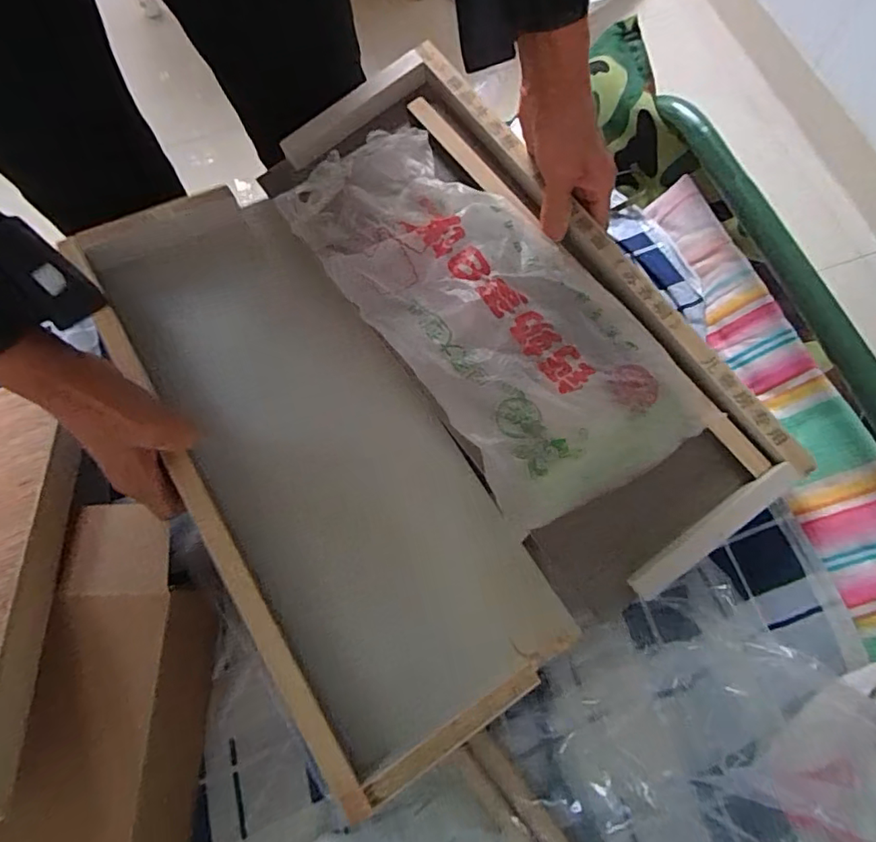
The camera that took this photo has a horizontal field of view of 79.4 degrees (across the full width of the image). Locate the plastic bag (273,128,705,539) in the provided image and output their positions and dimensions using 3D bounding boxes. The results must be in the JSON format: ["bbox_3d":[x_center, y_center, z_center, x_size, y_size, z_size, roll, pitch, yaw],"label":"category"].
[{"bbox_3d":[0.036,-0.091,0.434,0.163,0.062,0.349,-36,75,-10],"label":"plastic bag"}]

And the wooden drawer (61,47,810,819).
[{"bbox_3d":[-0.016,-0.039,0.438,0.398,0.090,0.510,-33,75,-9],"label":"wooden drawer"}]

